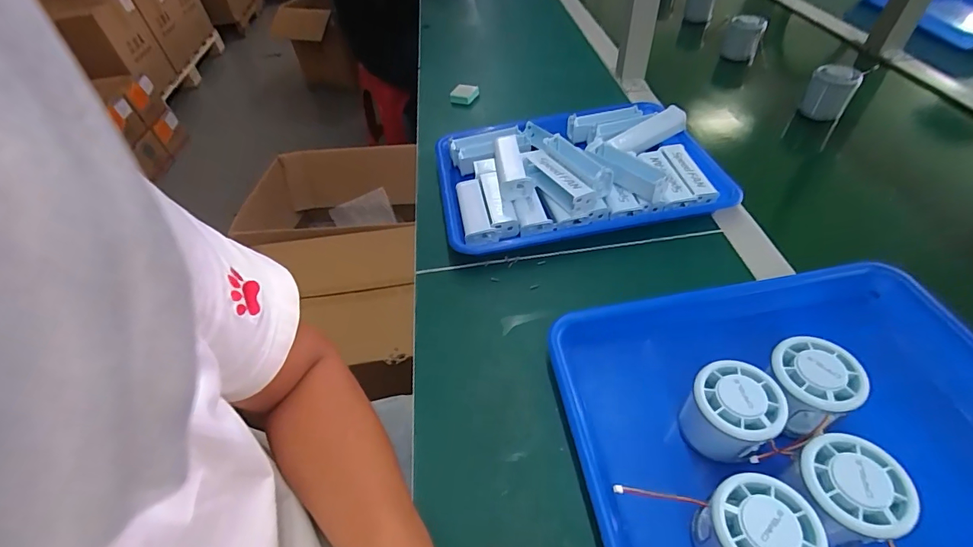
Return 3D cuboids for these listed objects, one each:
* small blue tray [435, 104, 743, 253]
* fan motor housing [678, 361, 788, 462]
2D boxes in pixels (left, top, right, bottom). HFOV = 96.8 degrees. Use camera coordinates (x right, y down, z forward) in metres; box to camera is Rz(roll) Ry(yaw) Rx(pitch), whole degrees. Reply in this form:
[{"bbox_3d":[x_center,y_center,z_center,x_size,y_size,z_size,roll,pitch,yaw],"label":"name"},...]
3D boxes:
[{"bbox_3d":[0.108,-0.143,0.549,0.338,0.049,0.248,-9,48,-3],"label":"small blue tray"},{"bbox_3d":[0.176,0.102,0.315,0.055,0.054,0.056,-3,48,3],"label":"fan motor housing"}]

